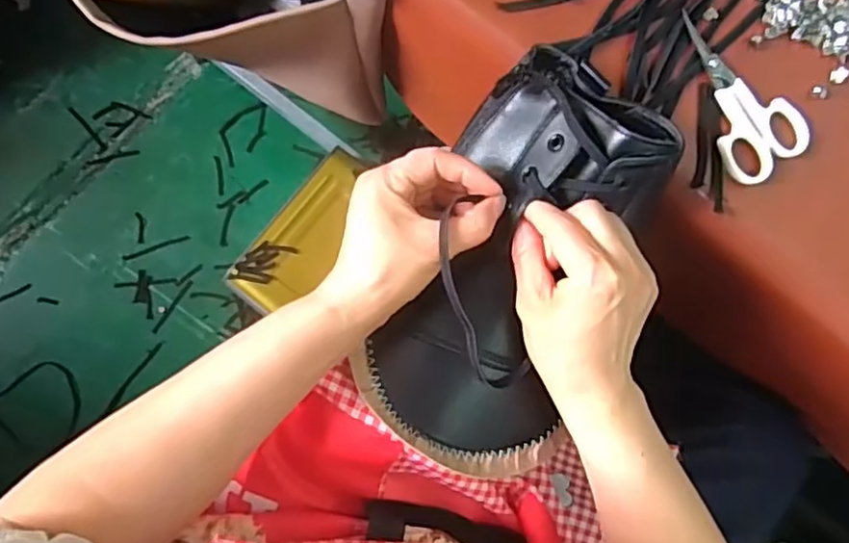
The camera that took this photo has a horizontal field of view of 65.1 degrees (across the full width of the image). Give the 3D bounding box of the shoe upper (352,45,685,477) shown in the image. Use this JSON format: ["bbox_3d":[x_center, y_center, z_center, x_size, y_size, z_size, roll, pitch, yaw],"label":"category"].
[{"bbox_3d":[0.055,-0.001,0.418,0.135,0.081,0.253,20,104,-6],"label":"shoe upper"}]

